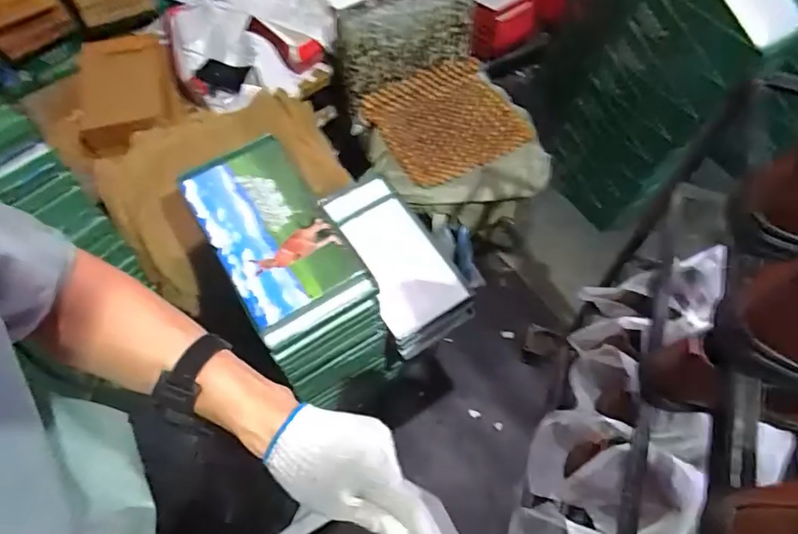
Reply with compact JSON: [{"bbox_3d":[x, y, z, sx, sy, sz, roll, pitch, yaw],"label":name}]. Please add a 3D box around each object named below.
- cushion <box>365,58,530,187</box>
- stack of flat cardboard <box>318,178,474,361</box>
[{"bbox_3d":[0.150,-0.453,1.560,0.417,0.068,0.376,-30,76,-12],"label":"cushion"},{"bbox_3d":[-0.019,-0.008,1.222,0.213,0.137,0.418,-28,63,-14],"label":"stack of flat cardboard"}]

